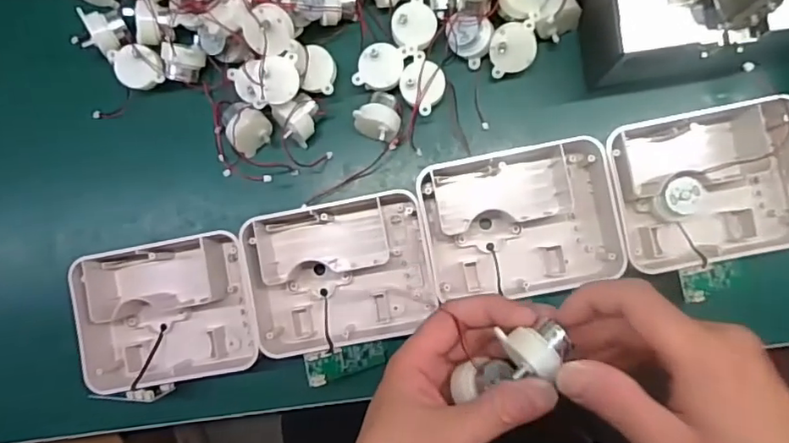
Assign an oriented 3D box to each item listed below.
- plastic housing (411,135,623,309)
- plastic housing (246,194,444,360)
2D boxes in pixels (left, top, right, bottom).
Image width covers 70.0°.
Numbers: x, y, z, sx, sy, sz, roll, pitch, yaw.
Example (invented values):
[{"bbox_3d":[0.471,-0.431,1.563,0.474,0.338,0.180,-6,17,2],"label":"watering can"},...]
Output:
[{"bbox_3d":[0.088,0.004,0.393,0.128,0.038,0.103,-10,84,5],"label":"plastic housing"},{"bbox_3d":[-0.038,0.036,0.403,0.125,0.040,0.103,-11,84,4],"label":"plastic housing"}]

